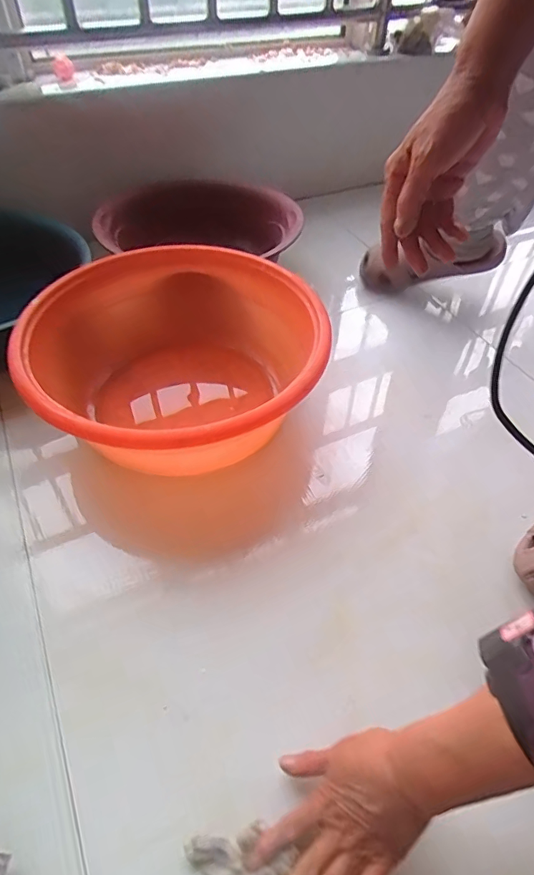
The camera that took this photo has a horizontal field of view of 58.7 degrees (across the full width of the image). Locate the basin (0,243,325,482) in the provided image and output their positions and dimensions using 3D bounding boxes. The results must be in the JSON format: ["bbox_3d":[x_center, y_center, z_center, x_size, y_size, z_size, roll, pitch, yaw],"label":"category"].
[{"bbox_3d":[-0.130,-0.090,0.701,0.379,0.196,0.394,2,49,-3],"label":"basin"}]

